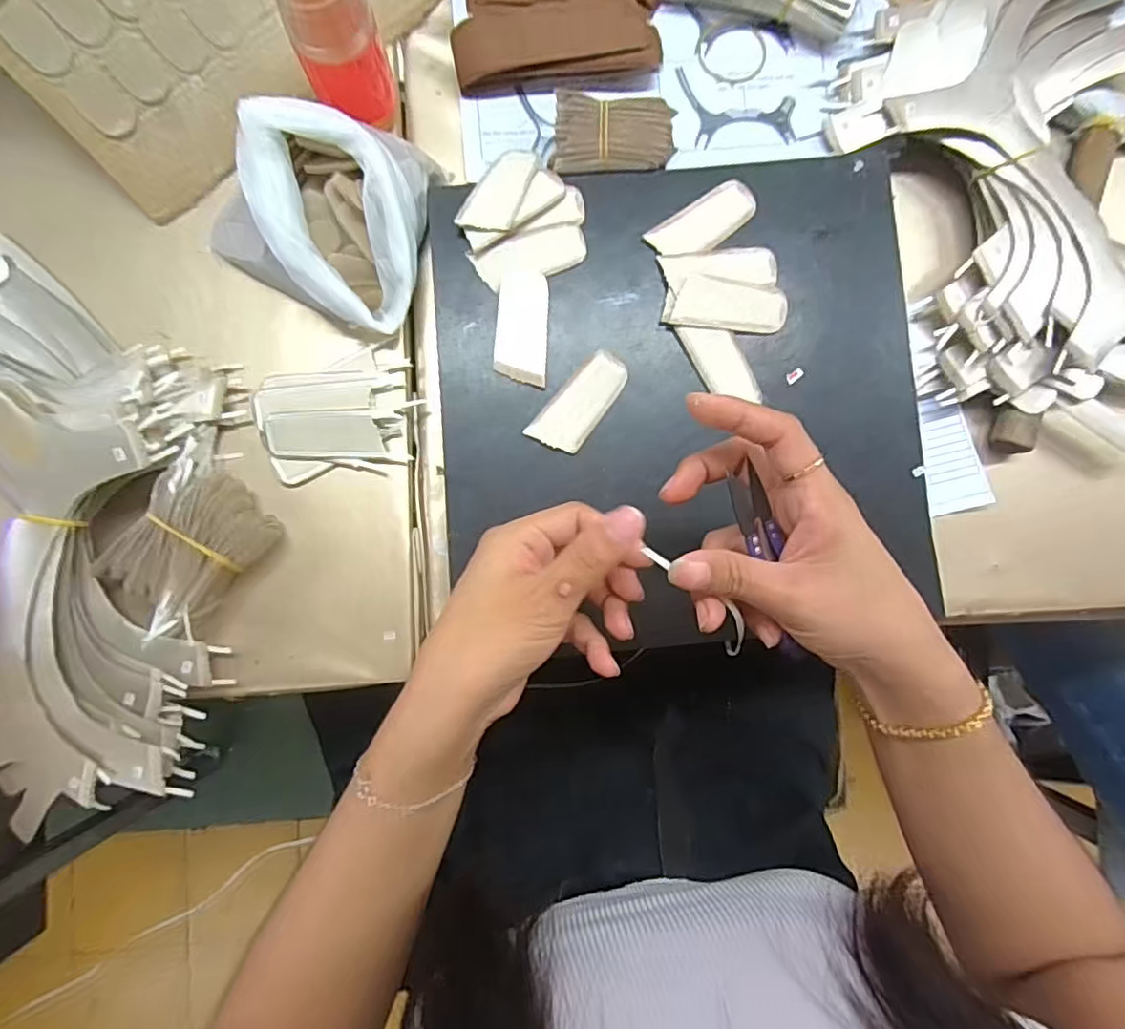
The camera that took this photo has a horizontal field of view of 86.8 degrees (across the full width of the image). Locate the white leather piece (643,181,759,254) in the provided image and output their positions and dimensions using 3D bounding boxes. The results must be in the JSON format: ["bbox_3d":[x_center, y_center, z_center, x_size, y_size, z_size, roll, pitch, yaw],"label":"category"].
[{"bbox_3d":[0.092,-0.188,0.384,0.071,0.004,0.032,-35,84,-1],"label":"white leather piece"}]

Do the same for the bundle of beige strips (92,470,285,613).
[{"bbox_3d":[-0.223,0.017,0.365,0.066,0.035,0.083,33,88,-1],"label":"bundle of beige strips"}]

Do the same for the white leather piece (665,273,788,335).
[{"bbox_3d":[0.104,-0.133,0.377,0.075,0.004,0.032,5,90,-4],"label":"white leather piece"}]

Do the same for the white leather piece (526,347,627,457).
[{"bbox_3d":[0.012,-0.071,0.372,0.033,0.004,0.071,37,88,-1],"label":"white leather piece"}]

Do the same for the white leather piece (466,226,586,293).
[{"bbox_3d":[-0.020,-0.165,0.379,0.071,0.004,0.027,-19,90,-2],"label":"white leather piece"}]

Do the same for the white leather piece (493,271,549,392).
[{"bbox_3d":[-0.026,-0.118,0.374,0.032,0.004,0.070,2,89,-2],"label":"white leather piece"}]

